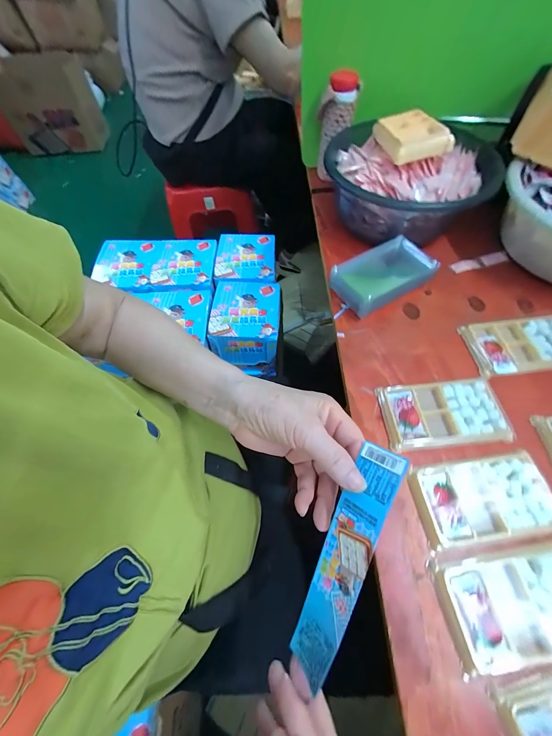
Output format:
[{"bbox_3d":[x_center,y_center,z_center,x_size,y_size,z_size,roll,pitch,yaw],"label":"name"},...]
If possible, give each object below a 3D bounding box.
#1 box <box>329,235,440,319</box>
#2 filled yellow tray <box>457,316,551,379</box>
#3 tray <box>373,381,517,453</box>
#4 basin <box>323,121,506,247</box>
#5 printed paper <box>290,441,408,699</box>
[{"bbox_3d":[0.164,-0.139,0.423,0.150,0.046,0.080,-30,64,-13],"label":"box"},{"bbox_3d":[0.332,-0.032,0.373,0.140,0.020,0.080,-8,62,-1],"label":"filled yellow tray"},{"bbox_3d":[0.197,0.054,0.332,0.135,0.012,0.074,-4,62,1],"label":"tray"},{"bbox_3d":[0.213,-0.301,0.479,0.256,0.110,0.249,-1,62,2],"label":"basin"},{"bbox_3d":[0.051,0.139,0.205,0.036,0.008,0.164,17,84,53],"label":"printed paper"}]

